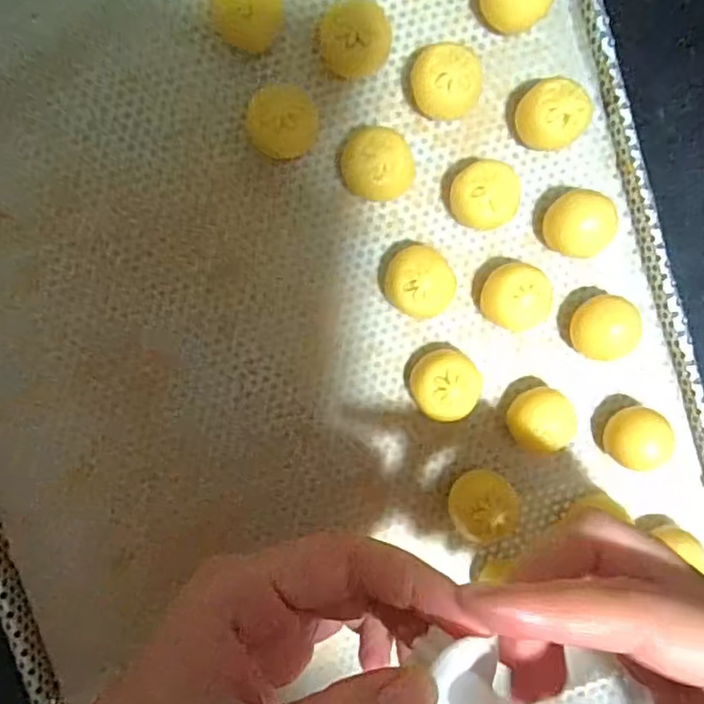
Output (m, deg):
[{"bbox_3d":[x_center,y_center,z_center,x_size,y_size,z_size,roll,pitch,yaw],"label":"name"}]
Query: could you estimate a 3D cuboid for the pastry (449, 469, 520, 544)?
[{"bbox_3d":[0.054,0.064,0.257,0.025,0.026,0.023,0,95,-4],"label":"pastry"}]

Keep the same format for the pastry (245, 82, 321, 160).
[{"bbox_3d":[-0.028,-0.091,0.243,0.025,0.022,0.026,0,95,-4],"label":"pastry"}]

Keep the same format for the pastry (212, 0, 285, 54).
[{"bbox_3d":[-0.041,-0.134,0.242,0.027,0.022,0.024,-4,96,-4],"label":"pastry"}]

